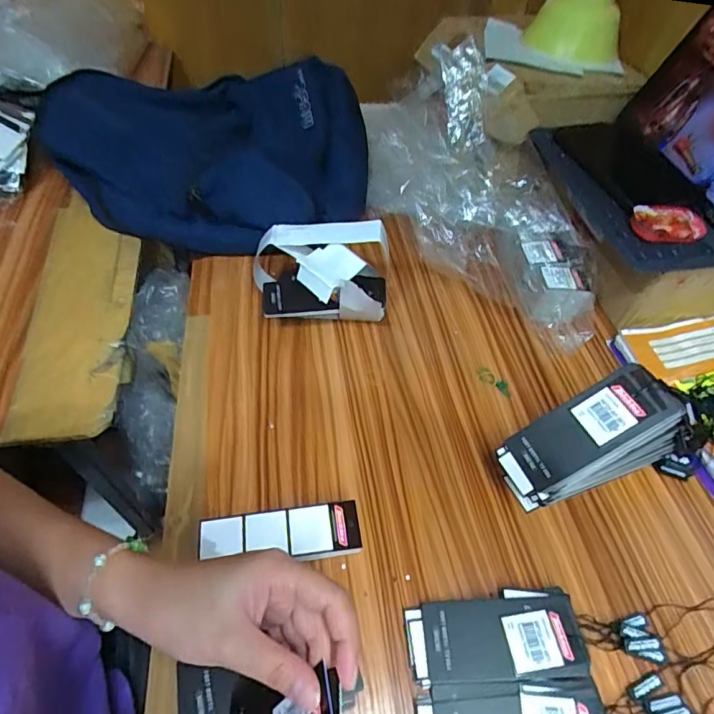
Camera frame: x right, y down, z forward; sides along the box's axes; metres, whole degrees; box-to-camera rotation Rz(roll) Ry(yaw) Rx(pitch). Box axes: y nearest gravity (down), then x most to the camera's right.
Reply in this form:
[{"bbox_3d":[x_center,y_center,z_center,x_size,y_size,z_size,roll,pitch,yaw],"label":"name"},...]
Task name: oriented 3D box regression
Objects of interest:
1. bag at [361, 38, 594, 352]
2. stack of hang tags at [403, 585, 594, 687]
[{"bbox_3d":[0.141,-0.185,0.529,0.158,0.206,0.329,-15,54,-16],"label":"bag"},{"bbox_3d":[0.097,0.197,0.340,0.119,0.018,0.055,0,51,-5],"label":"stack of hang tags"}]

